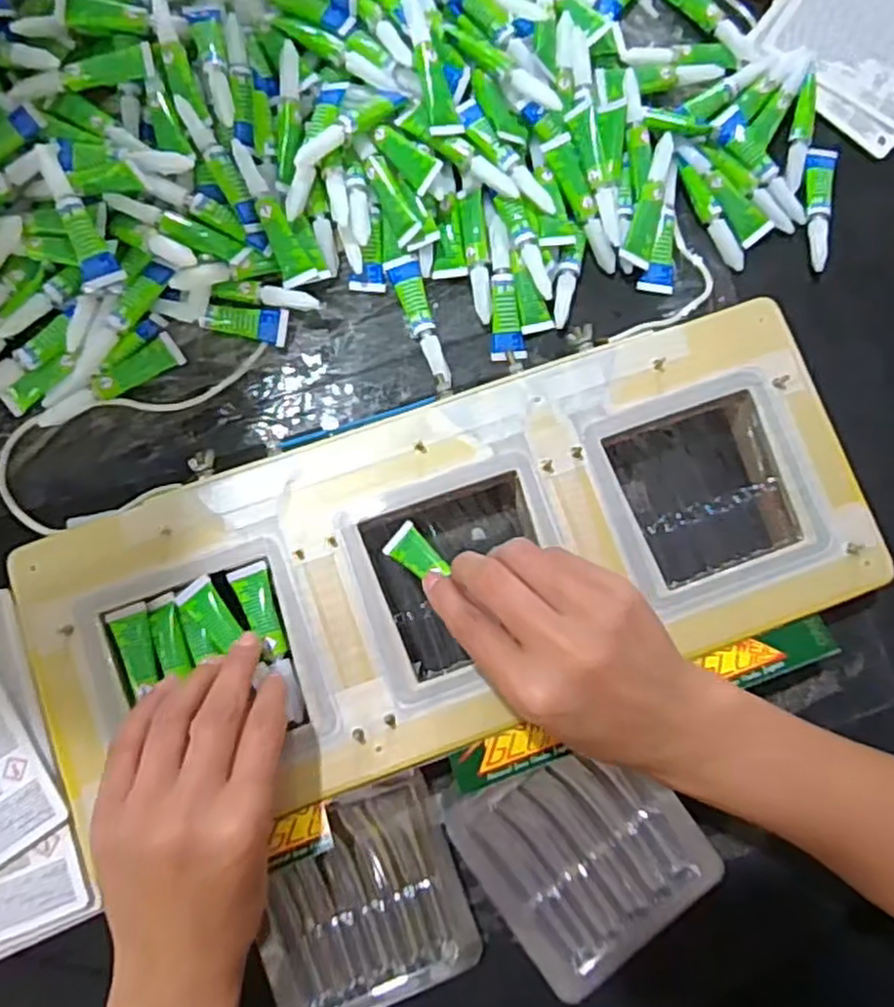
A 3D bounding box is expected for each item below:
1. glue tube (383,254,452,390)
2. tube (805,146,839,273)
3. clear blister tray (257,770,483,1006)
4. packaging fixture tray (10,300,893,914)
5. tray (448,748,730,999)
[{"bbox_3d":[-0.013,-0.105,0.432,0.019,0.017,0.084,-21,81,-5],"label":"glue tube"},{"bbox_3d":[0.227,-0.183,0.454,0.016,0.010,0.084,10,79,0],"label":"tube"},{"bbox_3d":[-0.044,0.204,0.380,0.101,0.018,0.100,-20,81,-5],"label":"clear blister tray"},{"bbox_3d":[0.005,0.033,0.402,0.419,0.052,0.173,-16,83,-5],"label":"packaging fixture tray"},{"bbox_3d":[0.070,0.173,0.374,0.101,0.018,0.110,-35,82,-7],"label":"tray"}]

